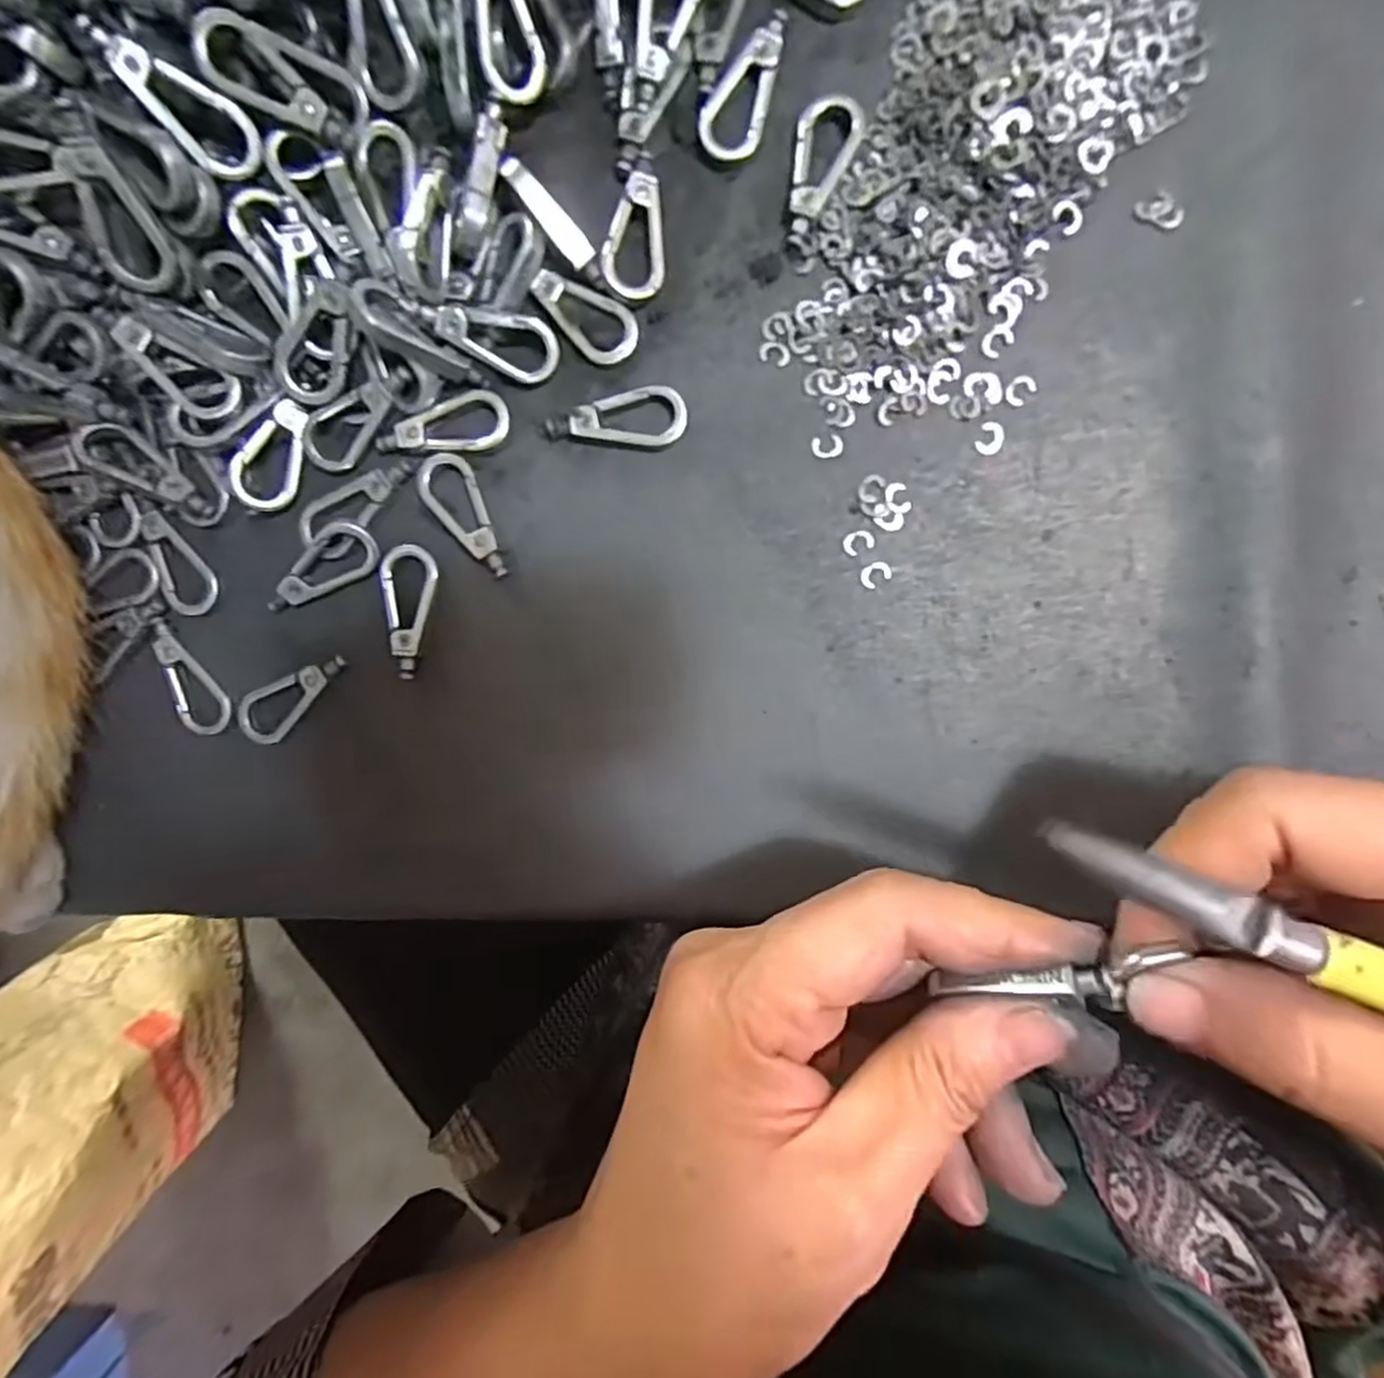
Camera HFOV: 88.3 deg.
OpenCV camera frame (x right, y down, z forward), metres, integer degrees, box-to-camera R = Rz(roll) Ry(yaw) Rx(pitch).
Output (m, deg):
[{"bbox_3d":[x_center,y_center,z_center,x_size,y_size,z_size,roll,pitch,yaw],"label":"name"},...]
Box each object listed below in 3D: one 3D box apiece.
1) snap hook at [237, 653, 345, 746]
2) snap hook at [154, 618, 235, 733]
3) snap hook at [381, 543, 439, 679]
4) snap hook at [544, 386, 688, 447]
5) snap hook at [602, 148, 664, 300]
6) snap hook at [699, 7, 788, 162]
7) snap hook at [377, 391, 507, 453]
[{"bbox_3d":[-0.114,0.003,0.203,0.036,0.004,0.014,-31,92,7],"label":"snap hook"},{"bbox_3d":[-0.147,-0.003,0.205,0.014,0.004,0.036,-36,91,7],"label":"snap hook"},{"bbox_3d":[-0.078,-0.022,0.200,0.015,0.004,0.037,-3,95,5],"label":"snap hook"},{"bbox_3d":[-0.020,-0.073,0.192,0.037,0.007,0.015,4,95,5],"label":"snap hook"},{"bbox_3d":[-0.015,-0.121,0.186,0.015,0.007,0.037,-3,95,5],"label":"snap hook"},{"bbox_3d":[0.013,-0.154,0.181,0.015,0.006,0.036,17,96,3],"label":"snap hook"},{"bbox_3d":[-0.068,-0.072,0.194,0.036,0.004,0.016,-5,95,5],"label":"snap hook"}]

